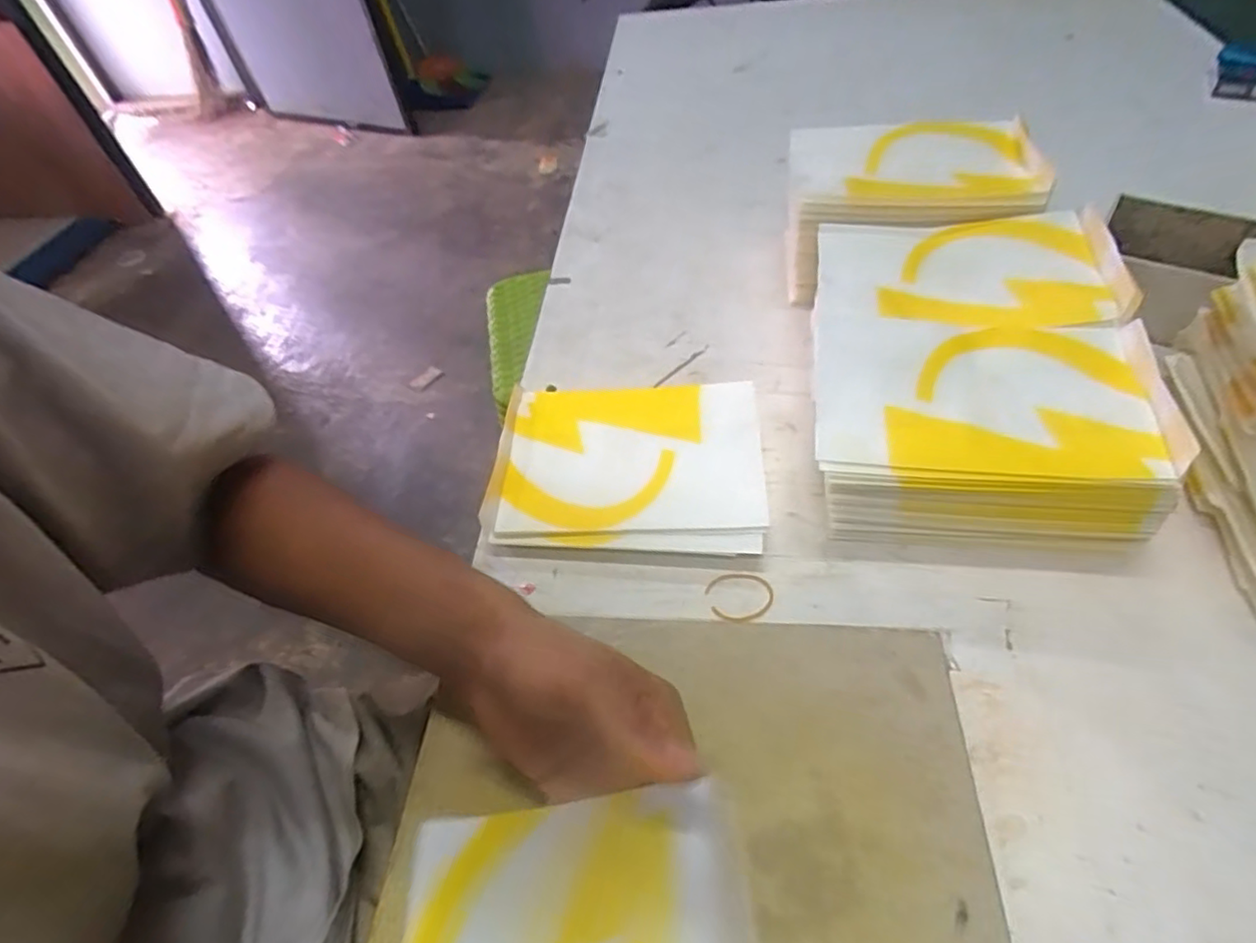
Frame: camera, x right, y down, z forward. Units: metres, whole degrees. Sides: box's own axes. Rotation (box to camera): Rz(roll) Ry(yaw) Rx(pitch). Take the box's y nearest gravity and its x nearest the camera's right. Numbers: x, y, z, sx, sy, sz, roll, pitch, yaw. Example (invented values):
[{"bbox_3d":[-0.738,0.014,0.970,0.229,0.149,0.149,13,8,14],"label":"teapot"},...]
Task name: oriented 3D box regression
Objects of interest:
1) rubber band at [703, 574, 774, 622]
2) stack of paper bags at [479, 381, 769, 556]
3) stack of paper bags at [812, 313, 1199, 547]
[{"bbox_3d":[0.068,0.075,0.385,0.039,0.004,0.034,-11,51,-3],"label":"rubber band"},{"bbox_3d":[-0.002,-0.006,0.441,0.181,0.029,0.136,1,52,7],"label":"stack of paper bags"},{"bbox_3d":[0.205,-0.024,0.390,0.177,0.088,0.119,3,52,8],"label":"stack of paper bags"}]

